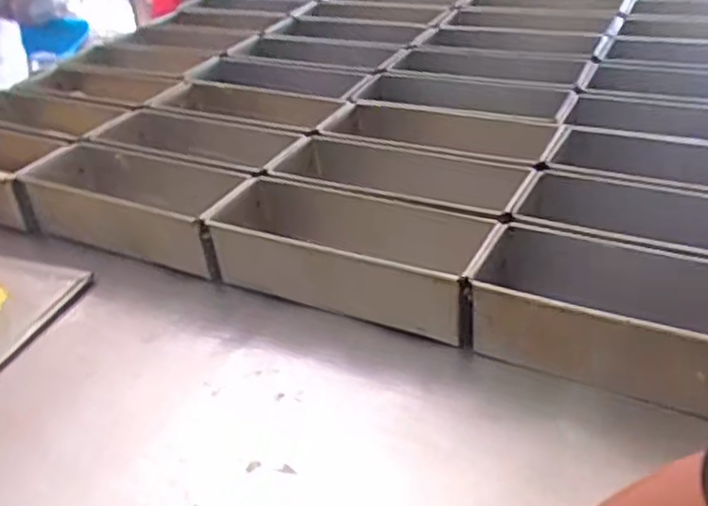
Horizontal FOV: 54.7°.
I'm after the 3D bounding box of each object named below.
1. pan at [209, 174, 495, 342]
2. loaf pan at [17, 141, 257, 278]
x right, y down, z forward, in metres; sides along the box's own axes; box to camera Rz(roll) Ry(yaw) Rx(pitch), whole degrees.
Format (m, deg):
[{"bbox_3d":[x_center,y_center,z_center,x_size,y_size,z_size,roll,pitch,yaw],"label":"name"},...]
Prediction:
[{"bbox_3d":[-0.021,-0.001,0.774,0.328,0.092,0.123,12,38,26],"label":"pan"},{"bbox_3d":[-0.294,-0.062,0.904,0.325,0.092,0.128,12,38,26],"label":"loaf pan"}]

